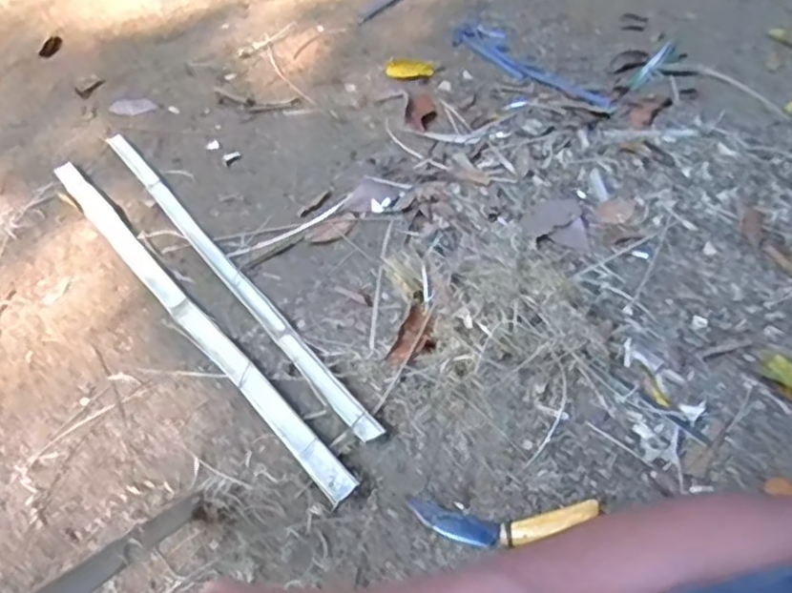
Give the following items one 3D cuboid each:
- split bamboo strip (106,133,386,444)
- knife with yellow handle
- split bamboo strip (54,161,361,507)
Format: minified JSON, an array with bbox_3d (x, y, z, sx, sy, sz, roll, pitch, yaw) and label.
[{"bbox_3d":[-0.287,-0.070,1.117,0.036,0.025,0.886,-31,51,-22],"label":"split bamboo strip"},{"bbox_3d":[0.120,0.248,0.793,0.207,0.025,0.049,1,46,8],"label":"knife with yellow handle"},{"bbox_3d":[-0.338,-0.003,1.071,0.040,0.015,0.900,-43,53,-11],"label":"split bamboo strip"}]

